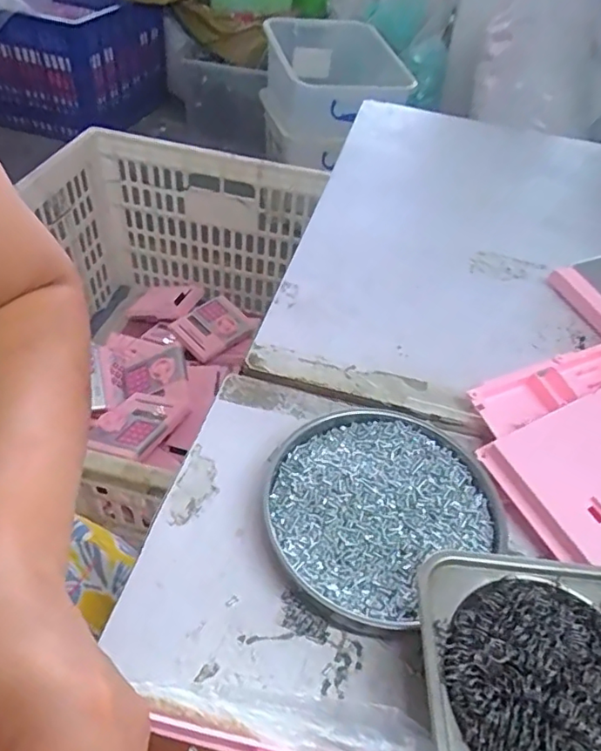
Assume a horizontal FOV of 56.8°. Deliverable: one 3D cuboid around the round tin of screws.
[{"bbox_3d":[0.043,0.073,0.327,0.129,0.019,0.122,4,46,-4],"label":"round tin of screws"}]

